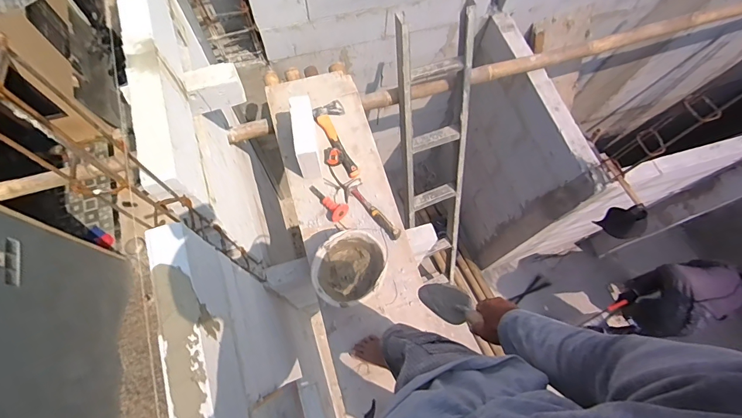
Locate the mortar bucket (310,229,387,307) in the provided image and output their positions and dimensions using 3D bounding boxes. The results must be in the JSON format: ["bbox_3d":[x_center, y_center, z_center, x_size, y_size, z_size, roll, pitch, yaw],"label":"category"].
[{"bbox_3d":[-0.069,0.211,1.293,0.259,0.165,0.222,-39,75,-15],"label":"mortar bucket"}]

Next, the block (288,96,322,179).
[{"bbox_3d":[-0.251,-0.287,1.446,0.076,0.189,0.283,-8,69,-5],"label":"block"}]

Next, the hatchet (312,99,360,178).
[{"bbox_3d":[-0.124,-0.294,1.547,0.152,0.027,0.363,-25,72,-11],"label":"hatchet"}]

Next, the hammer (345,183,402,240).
[{"bbox_3d":[0.012,0.010,1.437,0.087,0.030,0.272,-41,76,-16],"label":"hammer"}]

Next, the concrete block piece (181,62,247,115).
[{"bbox_3d":[-0.510,-0.396,1.246,0.169,0.132,0.097,-24,72,-11],"label":"concrete block piece"}]

